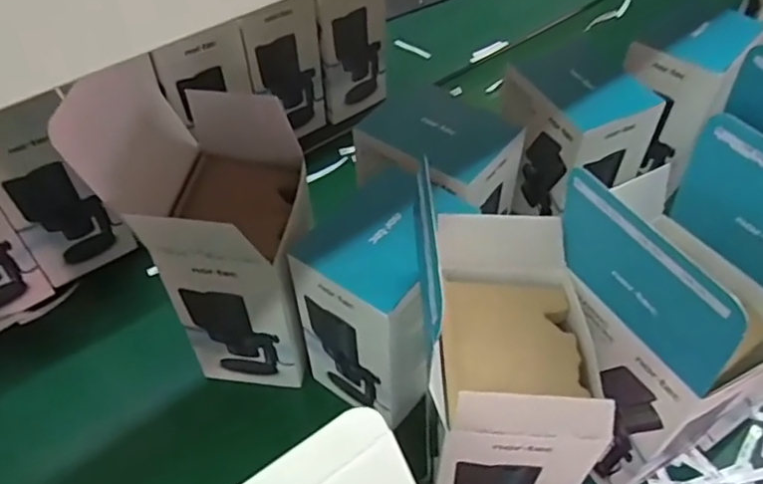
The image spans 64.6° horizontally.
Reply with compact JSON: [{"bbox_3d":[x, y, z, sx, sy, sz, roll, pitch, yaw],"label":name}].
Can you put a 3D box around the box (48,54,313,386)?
[{"bbox_3d":[-0.152,-0.018,0.613,0.151,0.346,0.165,7,52,8],"label":"box"}]

